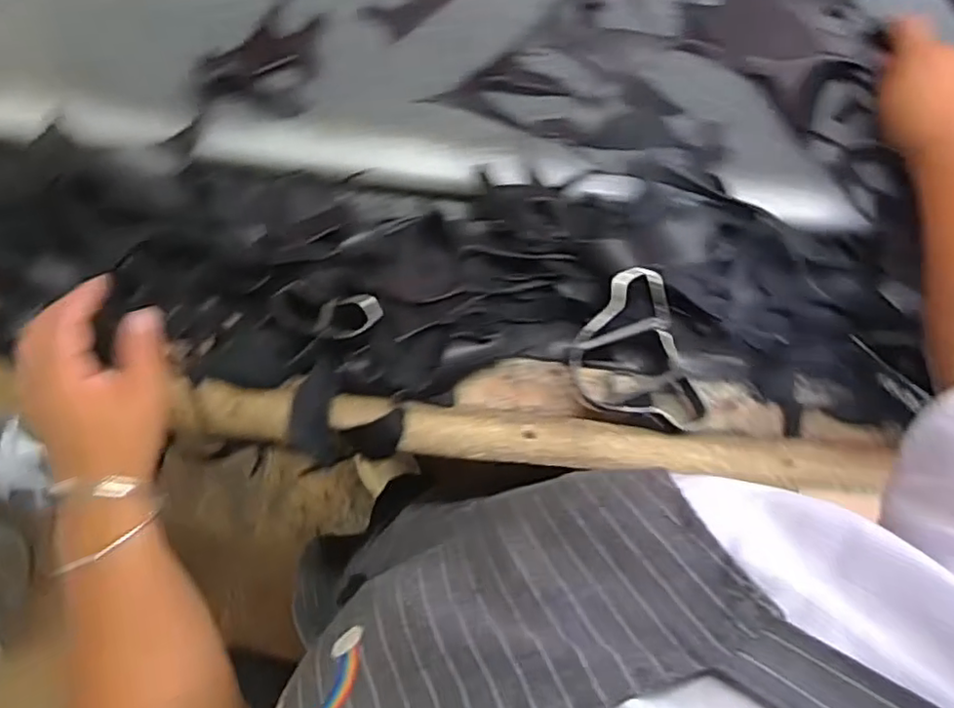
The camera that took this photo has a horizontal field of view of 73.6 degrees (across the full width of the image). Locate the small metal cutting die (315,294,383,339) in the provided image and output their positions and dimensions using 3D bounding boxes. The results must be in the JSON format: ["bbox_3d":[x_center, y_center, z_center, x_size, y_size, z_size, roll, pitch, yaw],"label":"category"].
[{"bbox_3d":[-0.101,-0.029,0.511,0.052,0.026,0.031,-13,84,-5],"label":"small metal cutting die"}]

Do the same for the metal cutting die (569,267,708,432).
[{"bbox_3d":[0.127,0.006,0.521,0.095,0.030,0.135,-24,85,-6],"label":"metal cutting die"}]

